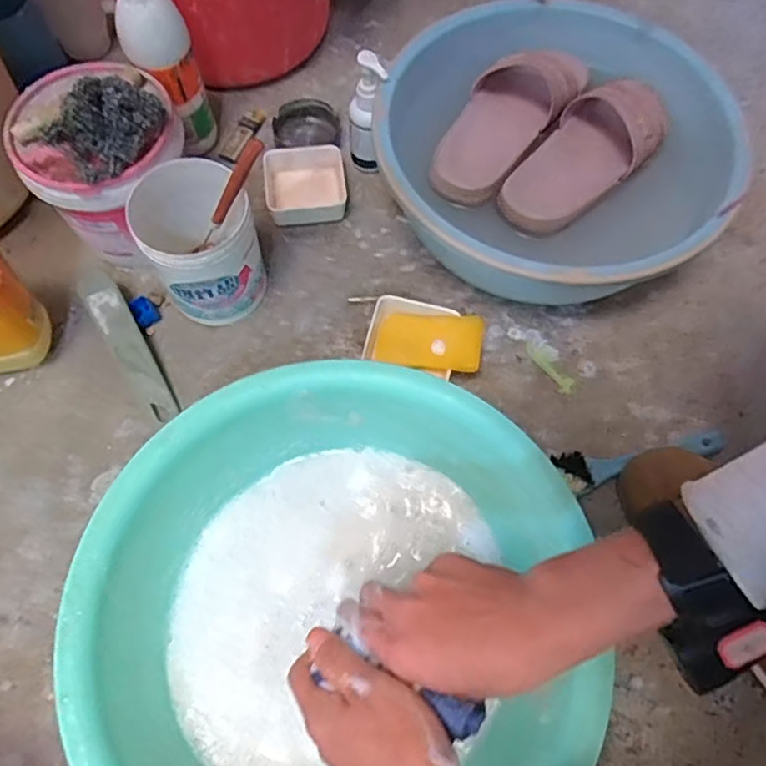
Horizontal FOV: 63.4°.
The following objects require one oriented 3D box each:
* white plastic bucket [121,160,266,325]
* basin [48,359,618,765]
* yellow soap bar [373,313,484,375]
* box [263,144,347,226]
[{"bbox_3d":[-0.176,-0.132,0.612,0.102,0.137,0.109,0,68,0],"label":"white plastic bucket"},{"bbox_3d":[-0.032,0.175,0.479,0.356,0.137,0.342,0,68,0],"label":"basin"},{"bbox_3d":[0.044,-0.042,0.620,0.110,0.023,0.059,5,73,20],"label":"yellow soap bar"},{"bbox_3d":[-0.088,-0.221,0.701,0.091,0.028,0.092,-6,67,-3],"label":"box"}]

